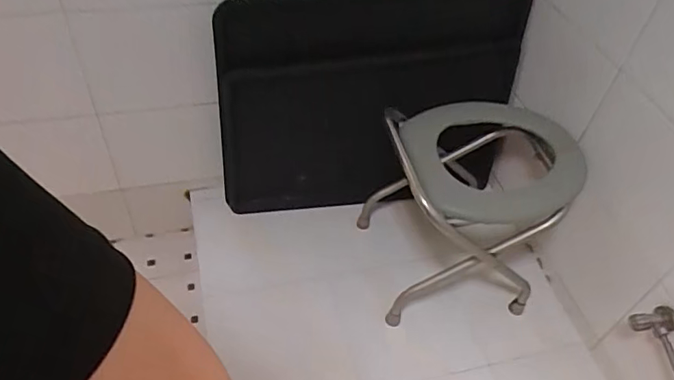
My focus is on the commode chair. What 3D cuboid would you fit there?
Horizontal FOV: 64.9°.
[{"bbox_3d":[0.310,0.028,1.148,0.406,0.414,0.296,-2,49,-9],"label":"commode chair"}]

